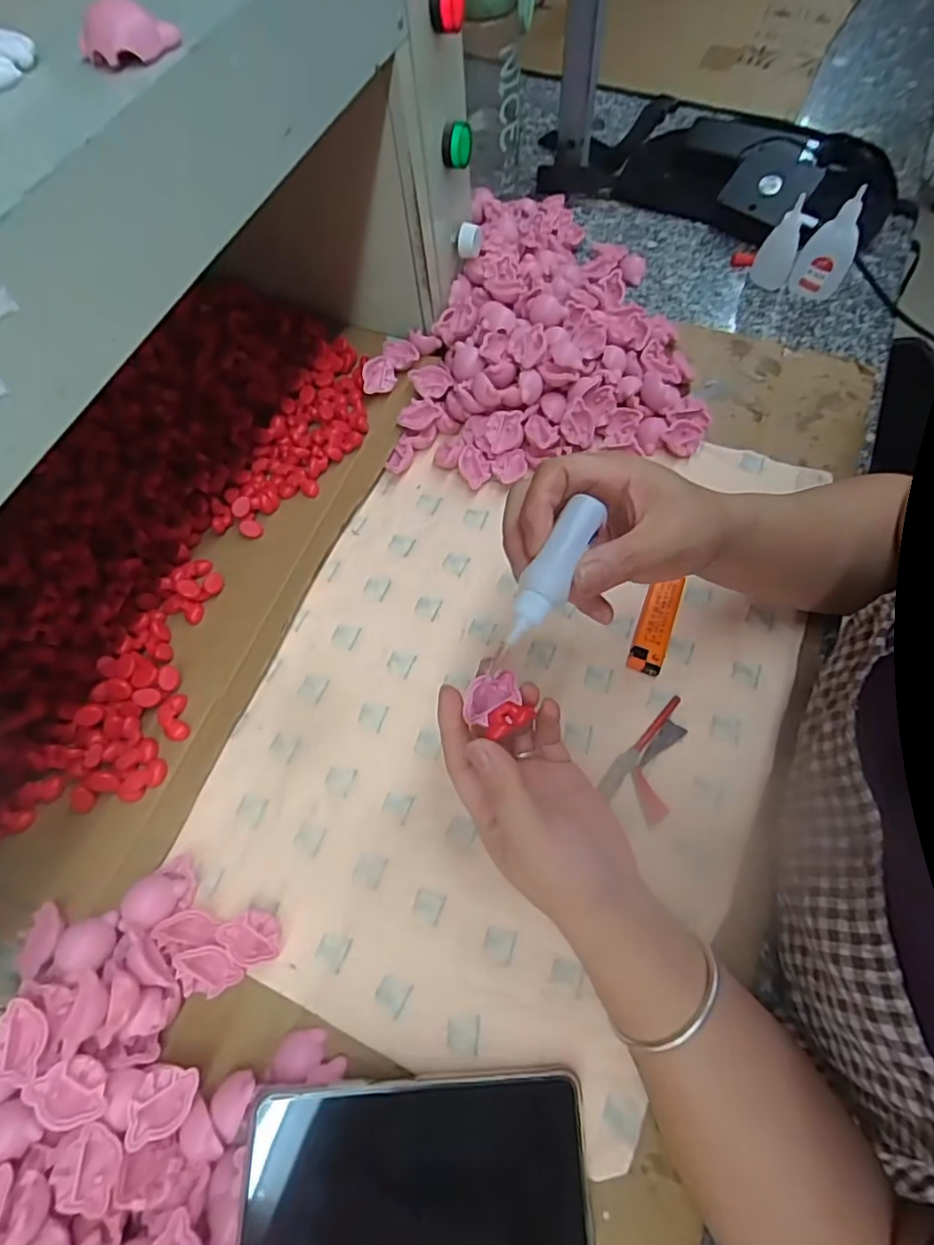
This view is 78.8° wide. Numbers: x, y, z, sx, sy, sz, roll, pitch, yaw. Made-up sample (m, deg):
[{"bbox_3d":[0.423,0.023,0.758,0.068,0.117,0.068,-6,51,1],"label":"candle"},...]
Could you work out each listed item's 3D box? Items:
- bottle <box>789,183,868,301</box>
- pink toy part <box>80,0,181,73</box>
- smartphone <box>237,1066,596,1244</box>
[{"bbox_3d":[0.328,-0.338,0.511,0.044,0.090,0.022,36,72,17],"label":"bottle"},{"bbox_3d":[-0.130,-0.225,0.216,0.036,0.016,0.017,-23,67,-8],"label":"pink toy part"},{"bbox_3d":[-0.022,0.268,0.276,0.163,0.012,0.076,2,65,-8],"label":"smartphone"}]

